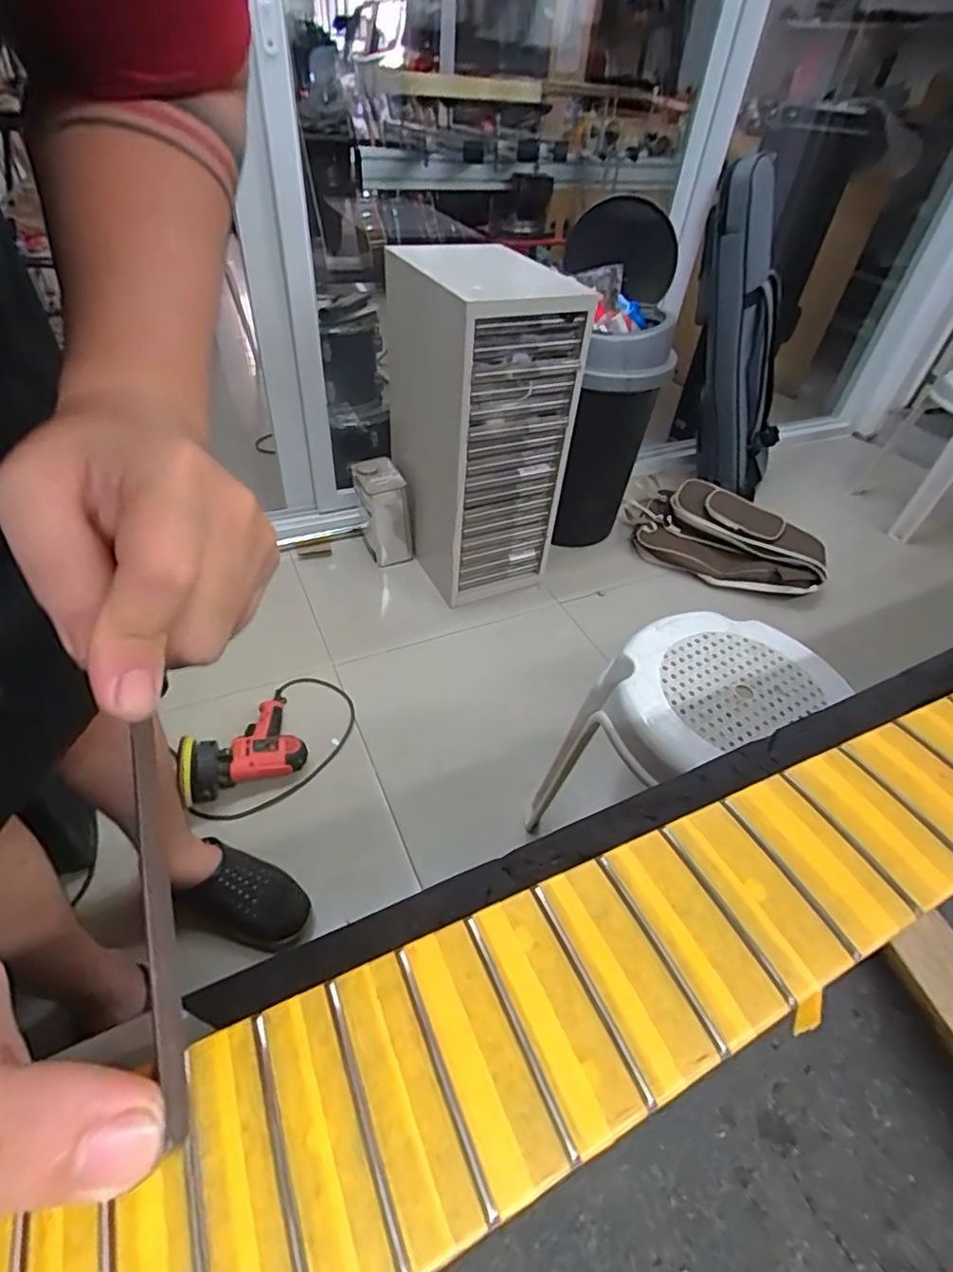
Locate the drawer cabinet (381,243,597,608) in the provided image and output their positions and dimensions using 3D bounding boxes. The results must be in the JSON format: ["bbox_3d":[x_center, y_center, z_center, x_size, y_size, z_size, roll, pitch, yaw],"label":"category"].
[{"bbox_3d":[-0.015,-0.475,1.385,0.281,0.664,0.408,-20,50,-23],"label":"drawer cabinet"}]

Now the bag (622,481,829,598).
[{"bbox_3d":[0.717,-0.289,1.672,0.554,0.132,0.338,27,49,20],"label":"bag"}]

